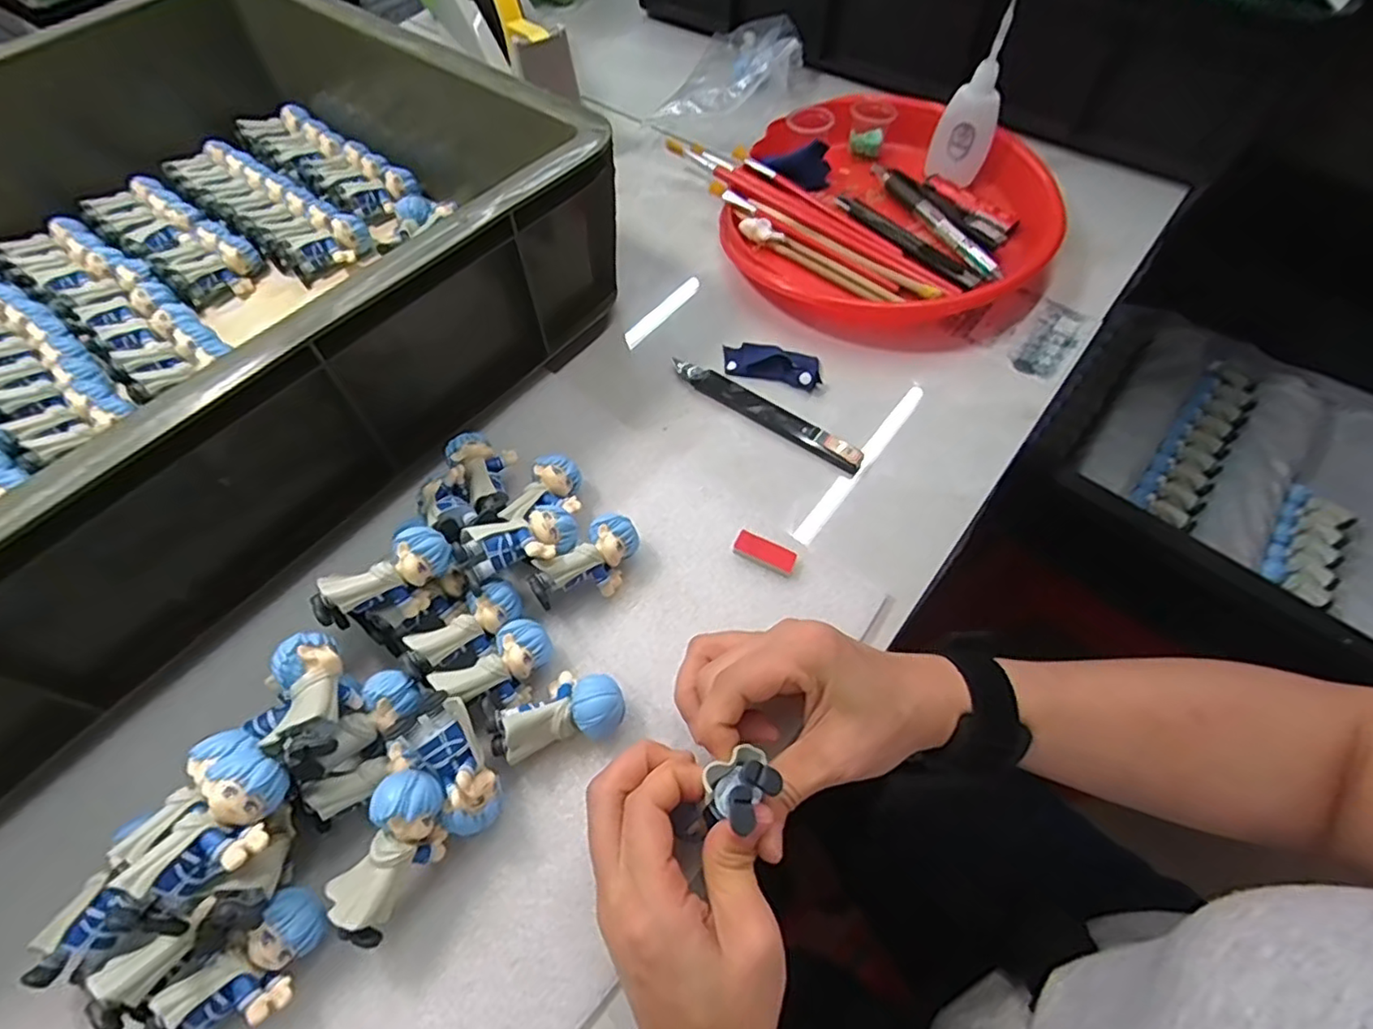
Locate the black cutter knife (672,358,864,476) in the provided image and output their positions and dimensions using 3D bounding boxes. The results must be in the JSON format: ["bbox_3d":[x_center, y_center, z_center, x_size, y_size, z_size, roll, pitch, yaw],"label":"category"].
[{"bbox_3d":[0.049,-0.067,0.404,0.139,0.012,0.019,31,65,17],"label":"black cutter knife"}]

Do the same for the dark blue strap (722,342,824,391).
[{"bbox_3d":[0.058,-0.103,0.421,0.065,0.010,0.029,10,61,7],"label":"dark blue strap"}]

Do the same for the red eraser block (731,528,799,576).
[{"bbox_3d":[0.044,0.021,0.351,0.035,0.004,0.016,26,64,15],"label":"red eraser block"}]

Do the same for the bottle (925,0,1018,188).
[{"bbox_3d":[0.222,-0.320,0.480,0.046,0.119,0.036,19,62,13],"label":"bottle"}]

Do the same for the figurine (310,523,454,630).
[{"bbox_3d":[-0.143,0.034,0.303,0.063,0.026,0.028,-38,66,-19],"label":"figurine"}]

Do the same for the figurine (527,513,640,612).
[{"bbox_3d":[-0.051,0.028,0.335,0.062,0.028,0.030,-39,67,-19],"label":"figurine"}]

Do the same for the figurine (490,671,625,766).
[{"bbox_3d":[-0.061,0.094,0.299,0.061,0.026,0.035,-14,61,-7],"label":"figurine"}]

